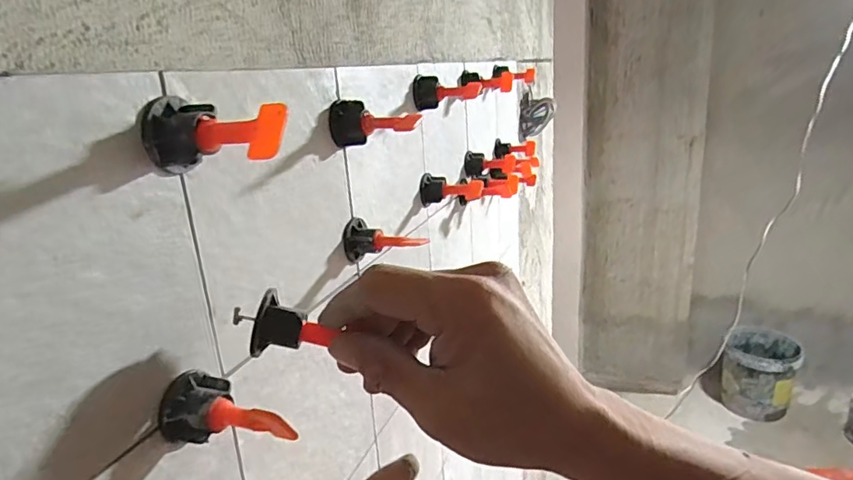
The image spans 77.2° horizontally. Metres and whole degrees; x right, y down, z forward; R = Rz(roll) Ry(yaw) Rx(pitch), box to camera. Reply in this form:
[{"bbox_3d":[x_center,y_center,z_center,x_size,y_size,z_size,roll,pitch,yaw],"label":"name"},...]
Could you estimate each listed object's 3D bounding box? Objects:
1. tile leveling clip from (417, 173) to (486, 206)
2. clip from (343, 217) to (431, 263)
[{"bbox_3d":[0.024,-0.050,0.519,0.060,0.024,0.025,-1,18,8],"label":"tile leveling clip"},{"bbox_3d":[-0.030,0.003,0.381,0.058,0.029,0.028,8,21,31],"label":"clip"}]

